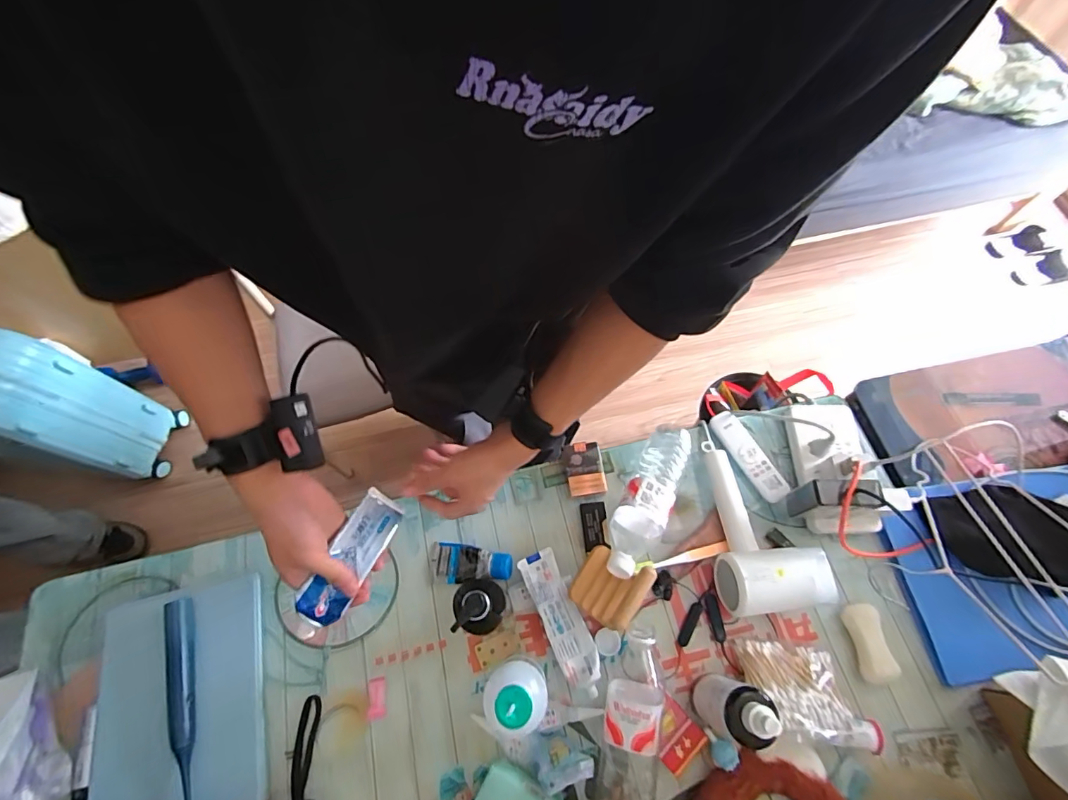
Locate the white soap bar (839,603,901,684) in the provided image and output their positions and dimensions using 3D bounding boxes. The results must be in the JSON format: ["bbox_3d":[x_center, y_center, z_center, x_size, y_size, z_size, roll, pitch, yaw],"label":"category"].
[{"bbox_3d":[0.421,0.305,0.614,0.038,0.031,0.087,-7,66,-3],"label":"white soap bar"}]

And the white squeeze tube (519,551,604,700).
[{"bbox_3d":[0.035,0.287,0.635,0.049,0.034,0.177,-22,67,-10],"label":"white squeeze tube"}]

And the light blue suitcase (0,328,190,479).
[{"bbox_3d":[-1.227,0.027,1.211,0.311,0.534,0.257,13,66,6],"label":"light blue suitcase"}]

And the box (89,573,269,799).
[{"bbox_3d":[-0.436,0.369,0.594,0.201,0.031,0.257,-11,66,-5],"label":"box"}]

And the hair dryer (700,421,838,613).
[{"bbox_3d":[0.287,0.162,0.660,0.138,0.065,0.242,-14,53,-6],"label":"hair dryer"}]

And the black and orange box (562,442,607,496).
[{"bbox_3d":[0.074,0.102,0.714,0.055,0.034,0.075,-7,66,-3],"label":"black and orange box"}]

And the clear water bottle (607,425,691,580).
[{"bbox_3d":[0.153,0.129,0.652,0.062,0.062,0.231,26,53,11],"label":"clear water bottle"}]

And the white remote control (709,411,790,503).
[{"bbox_3d":[0.313,0.083,0.714,0.037,0.022,0.145,-27,68,-12],"label":"white remote control"}]

